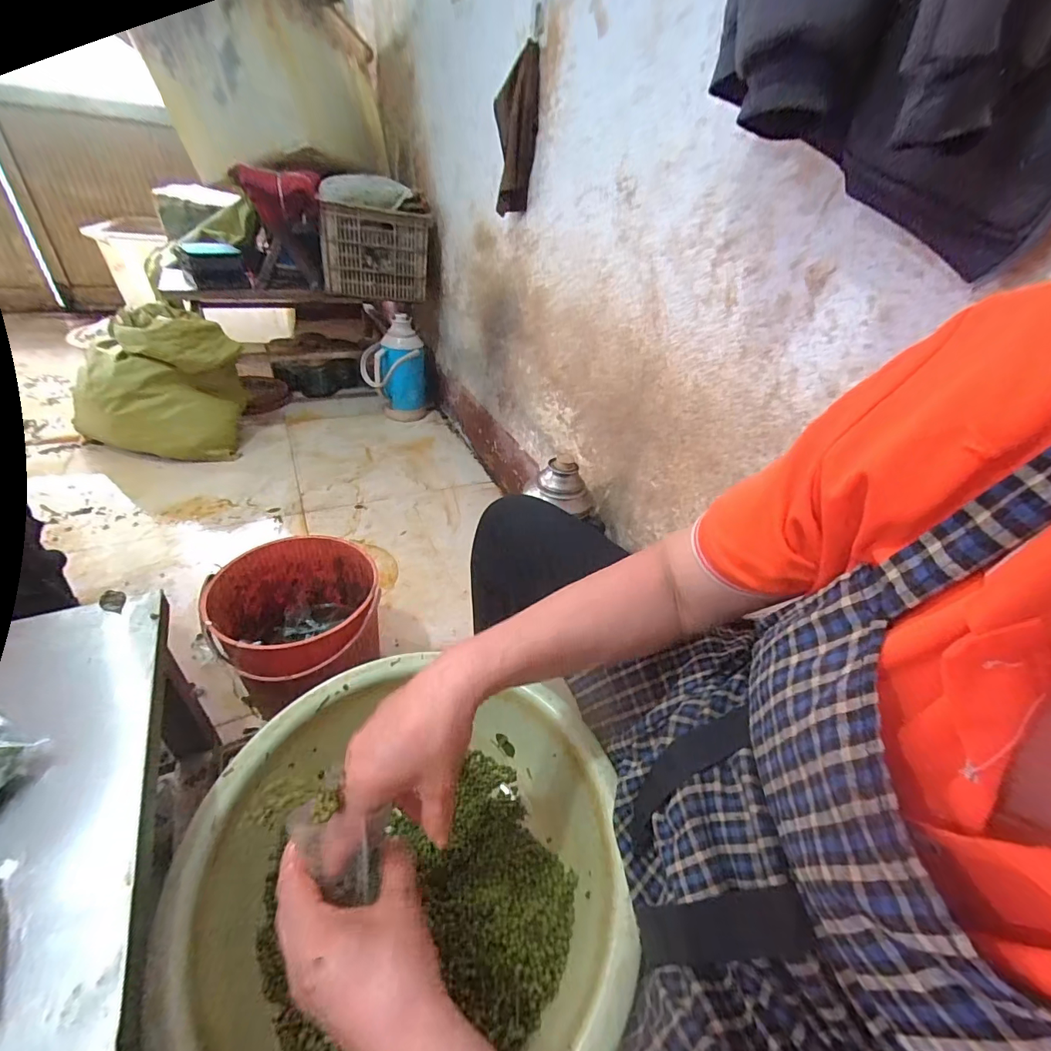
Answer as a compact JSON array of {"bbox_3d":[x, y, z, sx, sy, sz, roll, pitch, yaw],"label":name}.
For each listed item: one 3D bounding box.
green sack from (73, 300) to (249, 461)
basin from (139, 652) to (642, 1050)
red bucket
[{"bbox_3d":[-1.132,-0.431,1.412,0.340,0.397,0.436,32,44,28],"label":"green sack"},{"bbox_3d":[-0.105,0.325,0.424,0.366,0.135,0.364,5,37,-4],"label":"basin"},{"bbox_3d":[-0.401,0.198,0.833,0.252,0.277,0.232,5,38,-4],"label":"red bucket"}]

